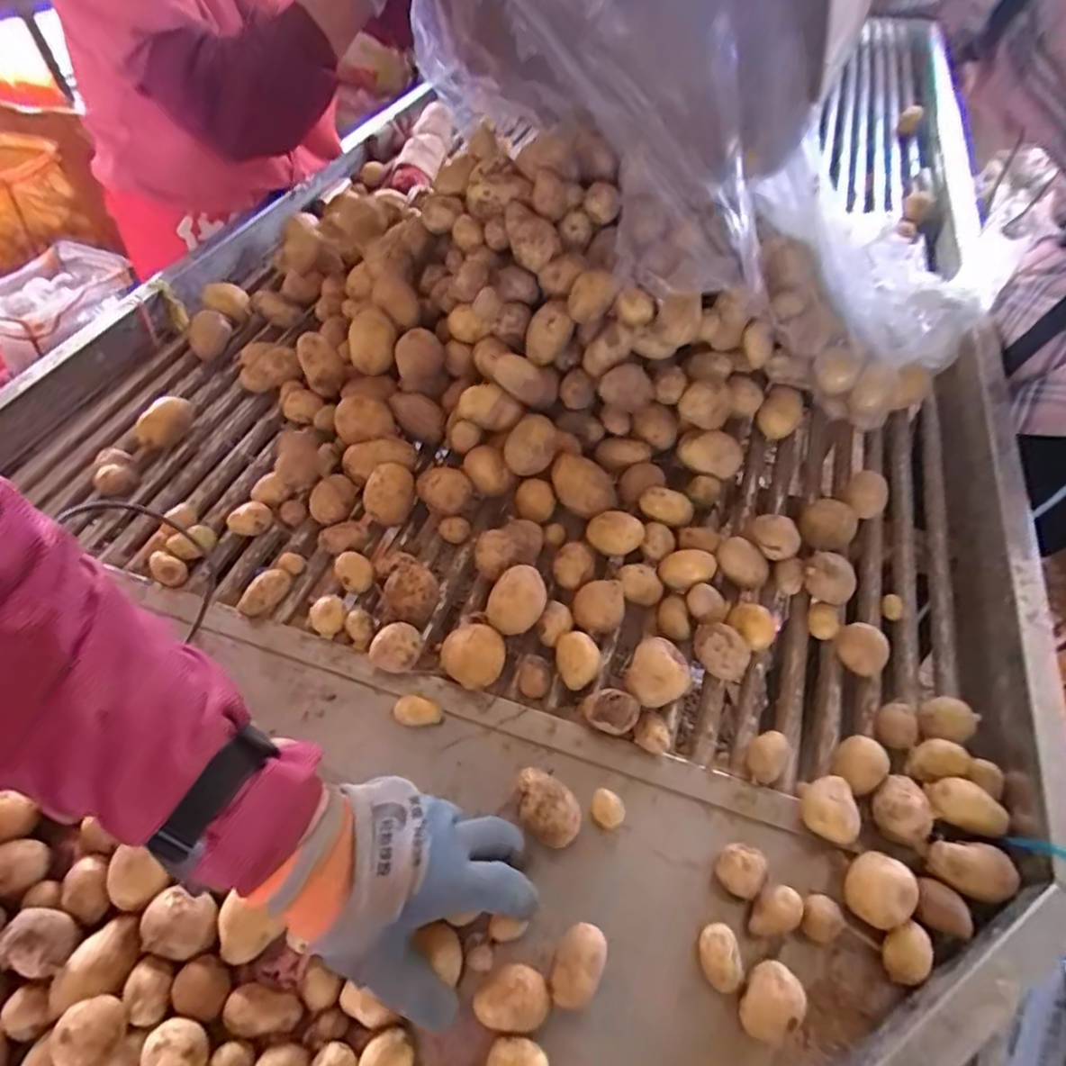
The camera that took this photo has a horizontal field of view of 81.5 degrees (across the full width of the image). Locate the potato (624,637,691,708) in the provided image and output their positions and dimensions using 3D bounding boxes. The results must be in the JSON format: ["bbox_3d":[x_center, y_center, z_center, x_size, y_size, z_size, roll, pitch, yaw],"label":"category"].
[{"bbox_3d":[0.100,0.113,0.493,0.047,0.032,0.054,22,53,15],"label":"potato"}]

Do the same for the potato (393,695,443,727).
[{"bbox_3d":[-0.091,0.141,0.484,0.035,0.020,0.019,9,51,5],"label":"potato"}]

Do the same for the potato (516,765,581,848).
[{"bbox_3d":[0.009,0.193,0.434,0.052,0.036,0.036,30,56,21],"label":"potato"}]

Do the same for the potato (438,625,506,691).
[{"bbox_3d":[-0.046,0.101,0.506,0.049,0.039,0.048,1,51,-1],"label":"potato"}]

